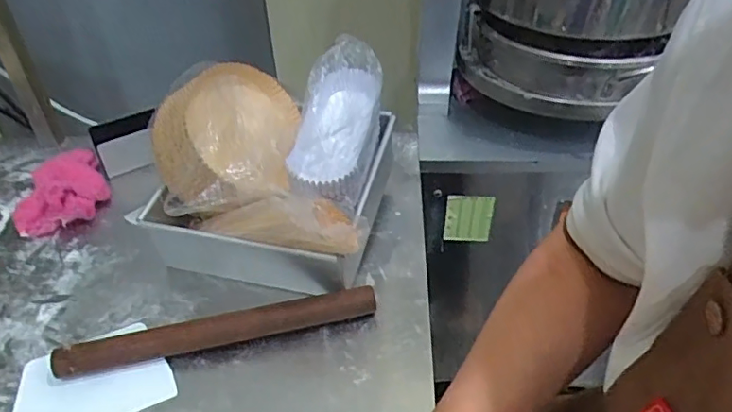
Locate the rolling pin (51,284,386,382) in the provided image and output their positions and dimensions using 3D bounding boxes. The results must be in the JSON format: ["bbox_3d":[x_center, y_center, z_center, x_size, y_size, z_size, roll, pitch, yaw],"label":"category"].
[{"bbox_3d":[-0.132,0.116,0.509,0.283,0.033,0.020,-11,41,-9],"label":"rolling pin"}]

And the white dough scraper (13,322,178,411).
[{"bbox_3d":[-0.242,0.153,0.491,0.127,0.009,0.095,-16,45,-19],"label":"white dough scraper"}]

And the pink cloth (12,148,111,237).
[{"bbox_3d":[-0.382,-0.027,0.687,0.104,0.042,0.141,-21,43,-20],"label":"pink cloth"}]

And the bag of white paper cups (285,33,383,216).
[{"bbox_3d":[-0.029,-0.075,0.534,0.078,0.082,0.161,3,59,7],"label":"bag of white paper cups"}]

